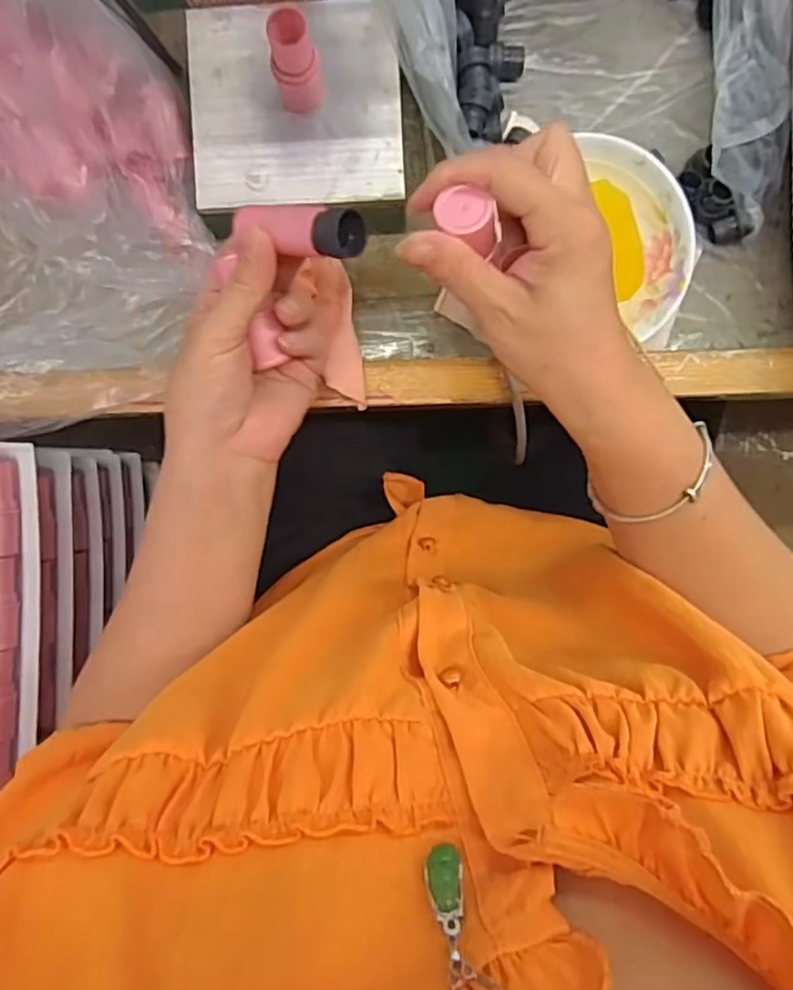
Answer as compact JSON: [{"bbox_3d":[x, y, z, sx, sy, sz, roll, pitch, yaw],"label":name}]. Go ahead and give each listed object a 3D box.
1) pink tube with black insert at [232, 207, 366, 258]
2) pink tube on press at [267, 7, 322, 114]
[{"bbox_3d":[-0.042,-0.117,0.298,0.058,0.022,0.018,13,94,14],"label":"pink tube with black insert"},{"bbox_3d":[-0.054,-0.231,0.363,0.024,0.061,0.023,-7,95,-2],"label":"pink tube on press"}]

